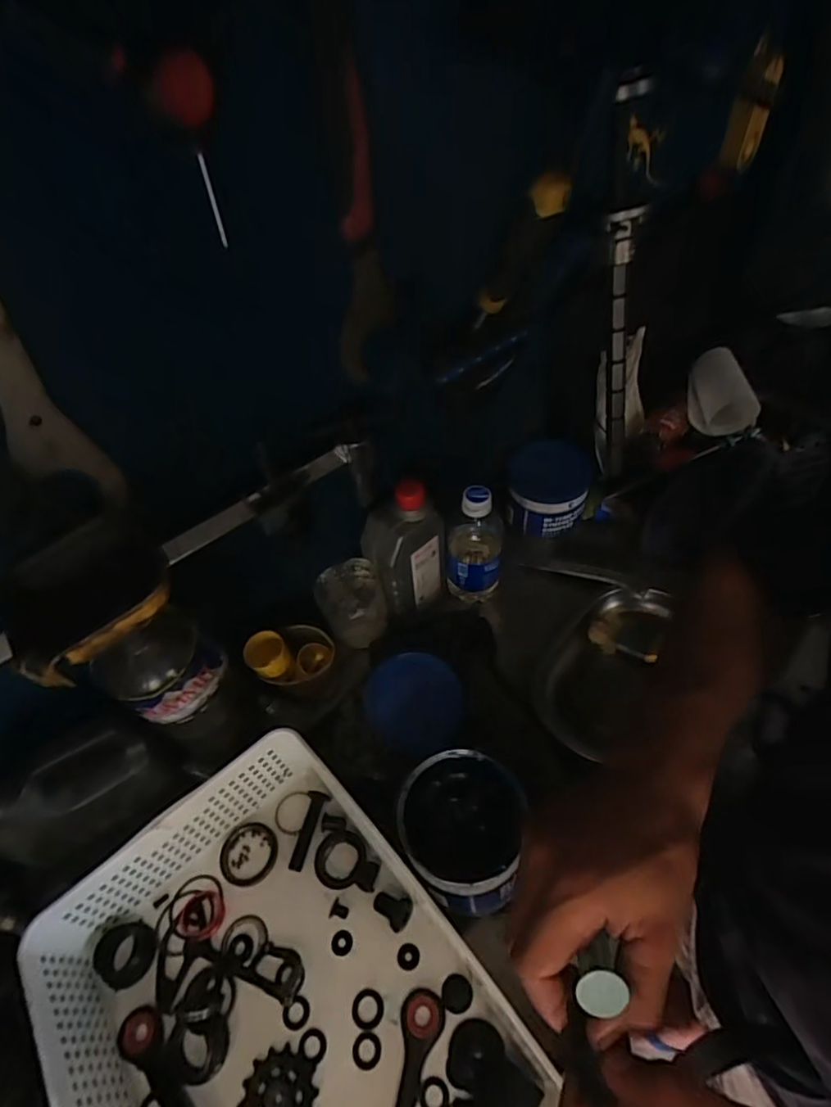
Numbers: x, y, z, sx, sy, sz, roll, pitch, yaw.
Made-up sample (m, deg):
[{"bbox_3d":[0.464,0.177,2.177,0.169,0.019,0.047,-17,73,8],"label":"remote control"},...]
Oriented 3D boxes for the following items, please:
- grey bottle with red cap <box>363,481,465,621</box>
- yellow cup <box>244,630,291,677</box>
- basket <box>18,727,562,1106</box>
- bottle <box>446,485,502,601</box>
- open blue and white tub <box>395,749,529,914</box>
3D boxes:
[{"bbox_3d":[-0.006,0.005,0.615,0.085,0.173,0.060,-22,51,-11],"label":"grey bottle with red cap"},{"bbox_3d":[-0.144,0.097,0.541,0.038,0.027,0.039,-3,49,4],"label":"yellow cup"},{"bbox_3d":[-0.097,0.325,0.393,0.246,0.081,0.326,-35,53,-23],"label":"basket"},{"bbox_3d":[0.066,-0.016,0.634,0.065,0.156,0.073,-4,49,4],"label":"bottle"},{"bbox_3d":[0.039,0.229,0.465,0.096,0.078,0.101,-3,49,4],"label":"open blue and white tub"}]

